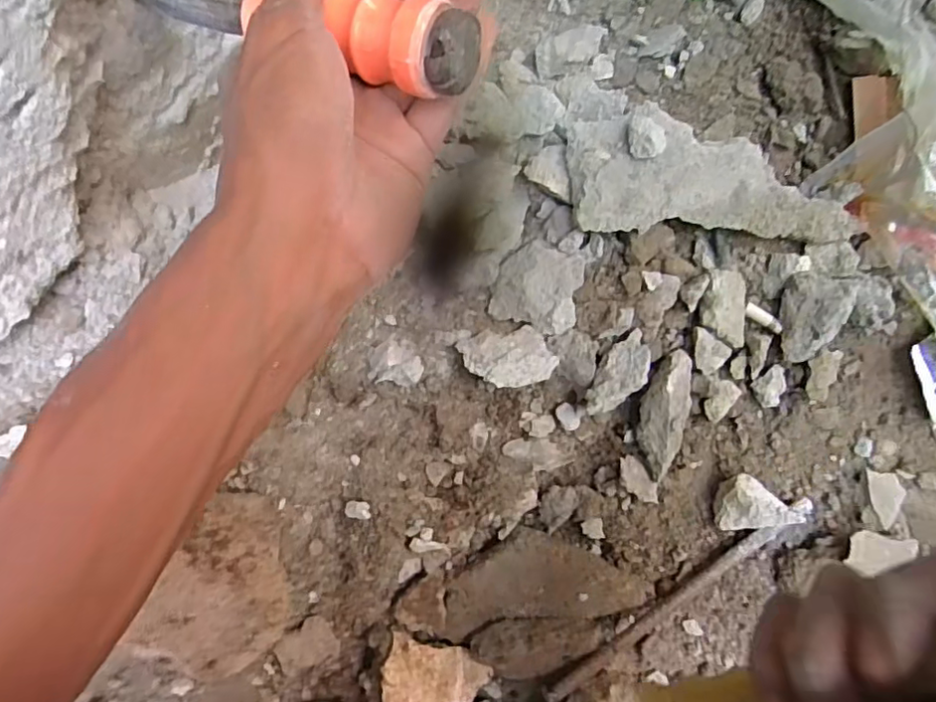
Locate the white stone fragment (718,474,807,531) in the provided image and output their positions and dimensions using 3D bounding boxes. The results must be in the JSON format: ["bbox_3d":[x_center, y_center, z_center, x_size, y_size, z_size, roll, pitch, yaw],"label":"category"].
[{"bbox_3d":[0.172,0.099,0.360,0.042,0.019,0.033,37,88,6],"label":"white stone fragment"}]

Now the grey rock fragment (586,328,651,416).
[{"bbox_3d":[0.088,0.014,0.347,0.023,0.016,0.054,33,88,6],"label":"grey rock fragment"}]

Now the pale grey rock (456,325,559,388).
[{"bbox_3d":[0.024,0.002,0.354,0.052,0.008,0.044,-7,46,-16],"label":"pale grey rock"}]

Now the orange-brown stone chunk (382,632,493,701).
[{"bbox_3d":[-0.021,0.199,0.352,0.062,0.025,0.048,18,86,5],"label":"orange-brown stone chunk"}]

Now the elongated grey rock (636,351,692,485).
[{"bbox_3d":[0.118,0.038,0.360,0.028,0.025,0.074,10,86,4],"label":"elongated grey rock"}]

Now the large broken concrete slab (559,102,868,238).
[{"bbox_3d":[0.148,-0.104,0.351,0.177,0.037,0.071,0,84,1],"label":"large broken concrete slab"}]

